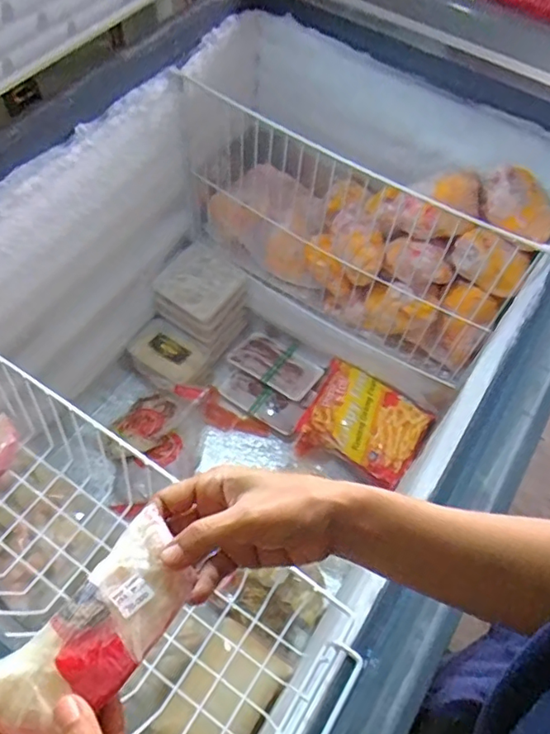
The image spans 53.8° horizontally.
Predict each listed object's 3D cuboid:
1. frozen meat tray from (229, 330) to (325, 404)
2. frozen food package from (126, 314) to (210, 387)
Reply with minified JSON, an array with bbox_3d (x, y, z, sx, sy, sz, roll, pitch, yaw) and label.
[{"bbox_3d":[0.001,-0.005,1.351,0.214,0.034,0.126,31,64,14],"label":"frozen meat tray"},{"bbox_3d":[-0.247,-0.033,1.285,0.168,0.040,0.112,32,73,2],"label":"frozen food package"}]

